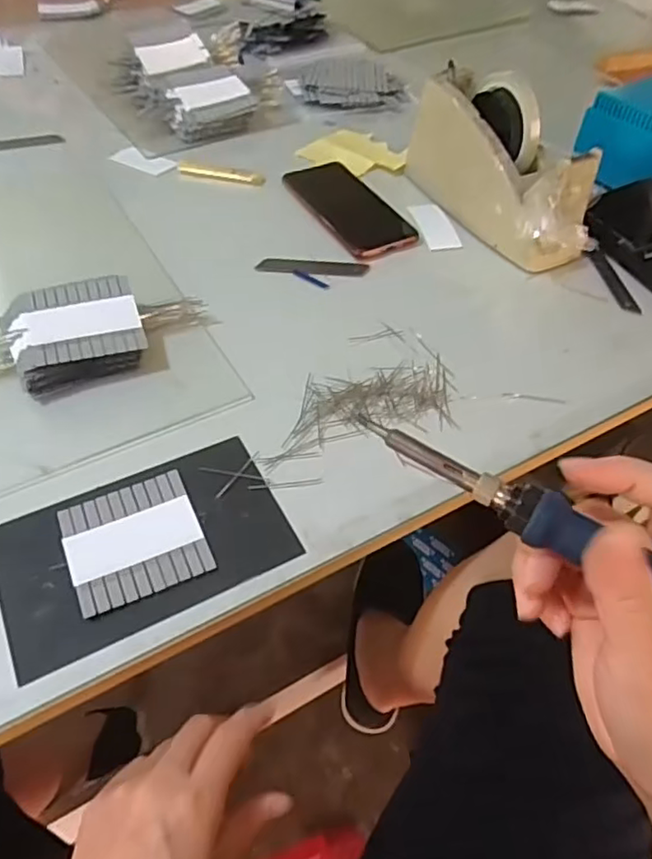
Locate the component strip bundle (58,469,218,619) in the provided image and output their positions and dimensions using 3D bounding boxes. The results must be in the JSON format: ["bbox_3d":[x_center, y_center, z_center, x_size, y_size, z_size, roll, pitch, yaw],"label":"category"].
[{"bbox_3d":[-0.119,0.068,0.380,0.079,0.005,0.077,-20,56,-18],"label":"component strip bundle"}]

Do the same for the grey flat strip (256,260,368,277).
[{"bbox_3d":[-0.012,-0.151,0.567,0.102,0.004,0.020,2,52,-5],"label":"grey flat strip"}]

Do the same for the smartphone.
[{"bbox_3d":[0.025,-0.230,0.626,0.077,0.007,0.163,-23,57,-20],"label":"smartphone"}]

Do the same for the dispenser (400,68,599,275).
[{"bbox_3d":[0.167,-0.260,0.594,0.071,0.108,0.218,-21,57,-19],"label":"dispenser"}]

